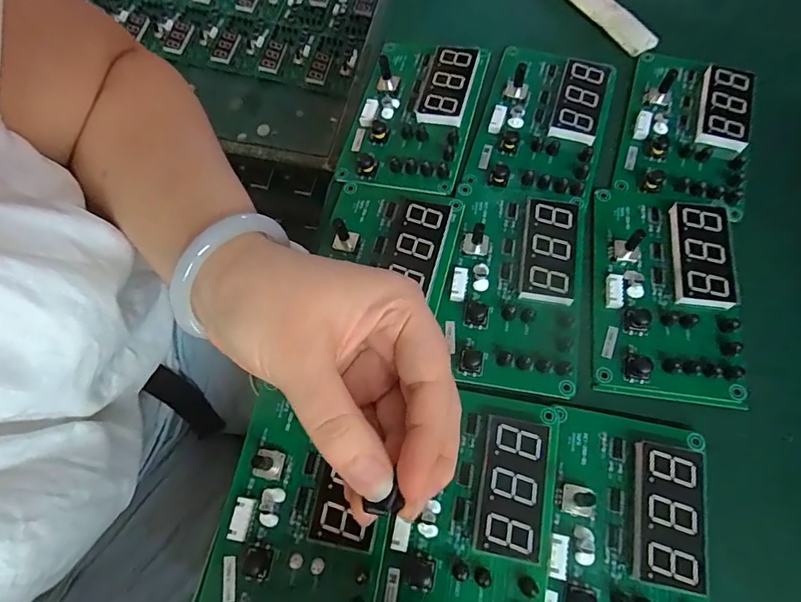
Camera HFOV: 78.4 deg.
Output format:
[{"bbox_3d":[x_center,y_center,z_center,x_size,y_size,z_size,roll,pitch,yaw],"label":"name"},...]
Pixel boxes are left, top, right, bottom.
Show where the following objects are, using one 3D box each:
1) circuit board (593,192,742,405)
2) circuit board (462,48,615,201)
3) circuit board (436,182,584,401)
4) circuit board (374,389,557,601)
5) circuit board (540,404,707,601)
[{"bbox_3d":[0.146,-0.007,0.270,0.074,0.015,0.120,8,68,2],"label":"circuit board"},{"bbox_3d":[0.090,-0.117,0.312,0.072,0.013,0.117,17,69,5],"label":"circuit board"},{"bbox_3d":[0.061,-0.012,0.269,0.071,0.012,0.120,10,68,3],"label":"circuit board"},{"bbox_3d":[0.032,0.101,0.224,0.072,0.012,0.119,10,68,3],"label":"circuit board"},{"bbox_3d":[0.101,0.113,0.220,0.069,0.012,0.123,10,68,3],"label":"circuit board"}]

